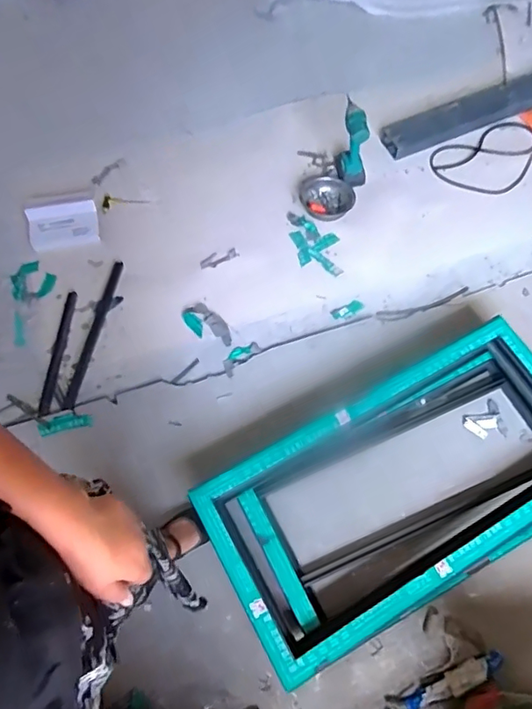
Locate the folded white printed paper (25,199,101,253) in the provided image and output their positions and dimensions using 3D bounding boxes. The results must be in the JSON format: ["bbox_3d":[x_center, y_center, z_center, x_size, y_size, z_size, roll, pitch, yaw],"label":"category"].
[{"bbox_3d":[-0.655,-0.422,1.657,0.219,0.050,0.157,-10,69,-6],"label":"folded white printed paper"}]

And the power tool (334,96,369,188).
[{"bbox_3d":[0.291,-0.680,1.674,0.098,0.241,0.147,1,68,-1],"label":"power tool"}]

